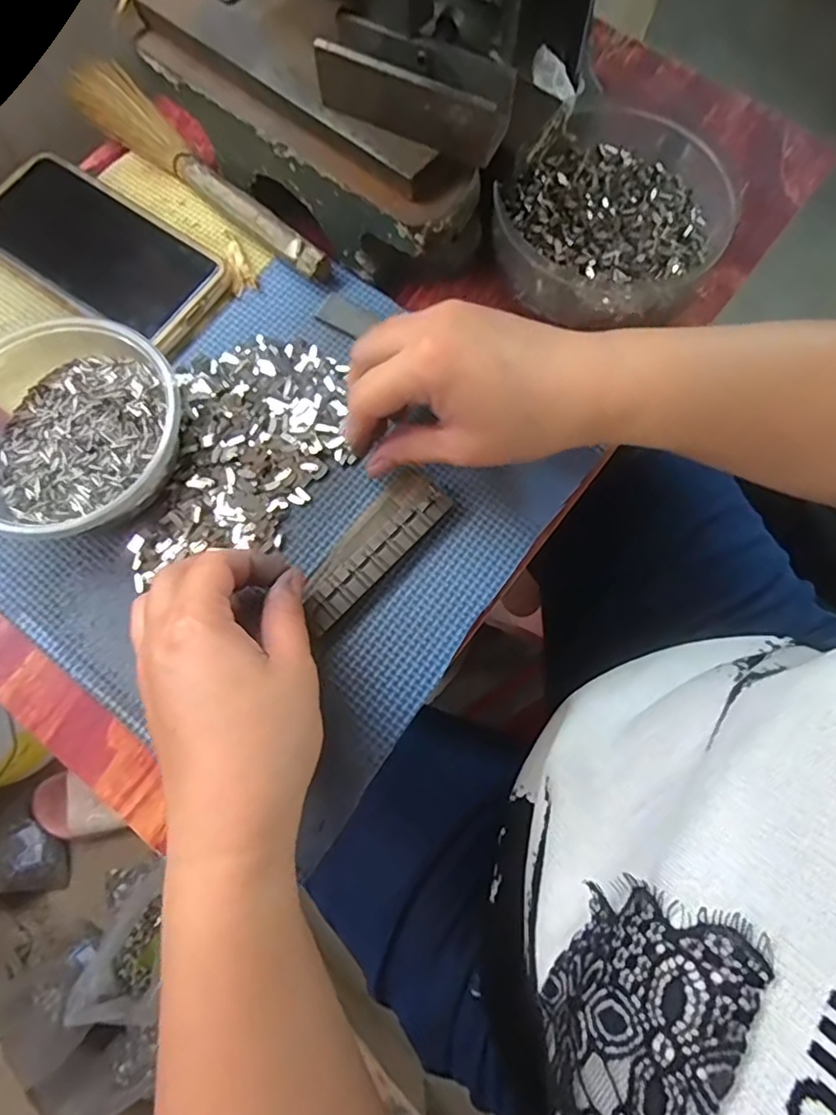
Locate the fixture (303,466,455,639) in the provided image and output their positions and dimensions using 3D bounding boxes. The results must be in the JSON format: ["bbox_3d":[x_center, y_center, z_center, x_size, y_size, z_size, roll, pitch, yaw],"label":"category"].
[{"bbox_3d":[-0.024,-0.005,0.304,0.034,0.014,0.098,38,75,9],"label":"fixture"}]

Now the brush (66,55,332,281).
[{"bbox_3d":[-0.147,-0.246,0.362,0.039,0.021,0.237,-42,79,-11],"label":"brush"}]

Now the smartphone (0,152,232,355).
[{"bbox_3d":[-0.192,-0.184,0.348,0.157,0.013,0.073,33,76,8],"label":"smartphone"}]

